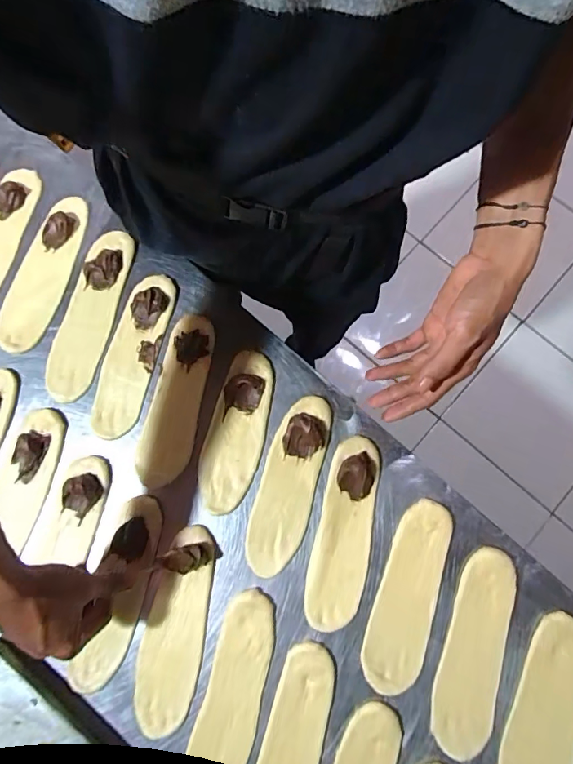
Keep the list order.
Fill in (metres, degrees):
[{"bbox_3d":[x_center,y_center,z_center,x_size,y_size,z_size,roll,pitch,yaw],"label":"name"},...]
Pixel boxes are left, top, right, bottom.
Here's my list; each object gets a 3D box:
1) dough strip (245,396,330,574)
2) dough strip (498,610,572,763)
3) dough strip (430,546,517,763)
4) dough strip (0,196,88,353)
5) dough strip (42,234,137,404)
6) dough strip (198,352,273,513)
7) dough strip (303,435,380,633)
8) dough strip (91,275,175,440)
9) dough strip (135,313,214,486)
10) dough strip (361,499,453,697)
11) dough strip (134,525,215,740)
[{"bbox_3d":[0.003,0.115,0.520,0.062,0.018,0.202,15,79,4],"label":"dough strip"},{"bbox_3d":[0.274,0.348,0.475,0.069,0.009,0.198,23,80,5],"label":"dough strip"},{"bbox_3d":[0.202,0.287,0.491,0.062,0.010,0.208,16,79,4],"label":"dough strip"},{"bbox_3d":[-0.312,-0.141,0.581,0.066,0.017,0.210,13,79,4],"label":"dough strip"},{"bbox_3d":[-0.247,-0.087,0.569,0.064,0.019,0.220,13,79,4],"label":"dough strip"},{"bbox_3d":[-0.058,0.057,0.538,0.067,0.012,0.187,15,79,4],"label":"dough strip"},{"bbox_3d":[0.065,0.167,0.509,0.060,0.023,0.207,12,79,3],"label":"dough strip"},{"bbox_3d":[-0.191,-0.035,0.557,0.064,0.021,0.203,13,79,4],"label":"dough strip"},{"bbox_3d":[-0.134,0.021,0.551,0.063,0.011,0.206,9,79,3],"label":"dough strip"},{"bbox_3d":[0.134,0.233,0.500,0.062,0.005,0.201,17,80,4],"label":"dough strip"},{"bbox_3d":[-0.122,0.269,0.500,0.066,0.007,0.210,8,79,3],"label":"dough strip"}]

